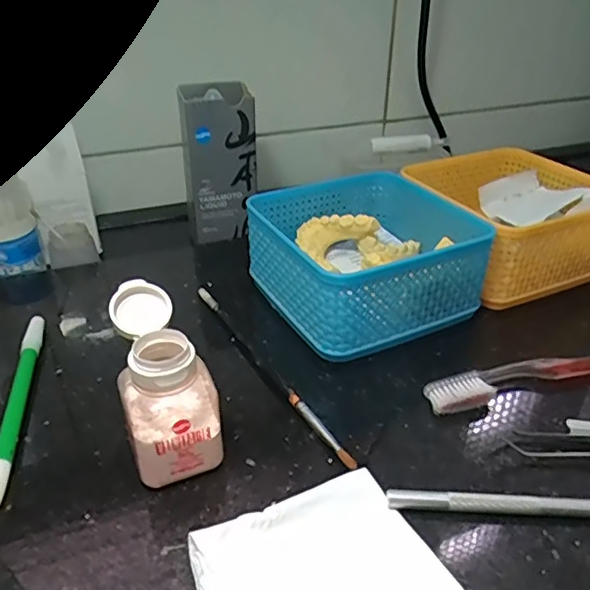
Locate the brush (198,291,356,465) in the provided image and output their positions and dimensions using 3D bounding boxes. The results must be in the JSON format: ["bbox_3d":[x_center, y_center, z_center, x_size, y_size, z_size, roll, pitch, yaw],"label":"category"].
[{"bbox_3d":[-0.020,0.042,0.343,0.008,0.006,0.185,-18,37,-26],"label":"brush"}]

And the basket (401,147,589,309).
[{"bbox_3d":[0.168,-0.061,0.448,0.128,0.061,0.136,-11,35,-17],"label":"basket"}]

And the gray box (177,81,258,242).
[{"bbox_3d":[-0.063,-0.110,0.474,0.057,0.119,0.048,-8,34,-12],"label":"gray box"}]

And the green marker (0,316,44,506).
[{"bbox_3d":[-0.153,0.057,0.316,0.010,0.010,0.144,-7,34,-11],"label":"green marker"}]

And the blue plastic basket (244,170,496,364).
[{"bbox_3d":[0.048,-0.028,0.399,0.131,0.063,0.130,-17,37,-24],"label":"blue plastic basket"}]

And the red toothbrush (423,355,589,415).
[{"bbox_3d":[0.161,0.043,0.338,0.181,0.014,0.023,-9,34,-14],"label":"red toothbrush"}]

